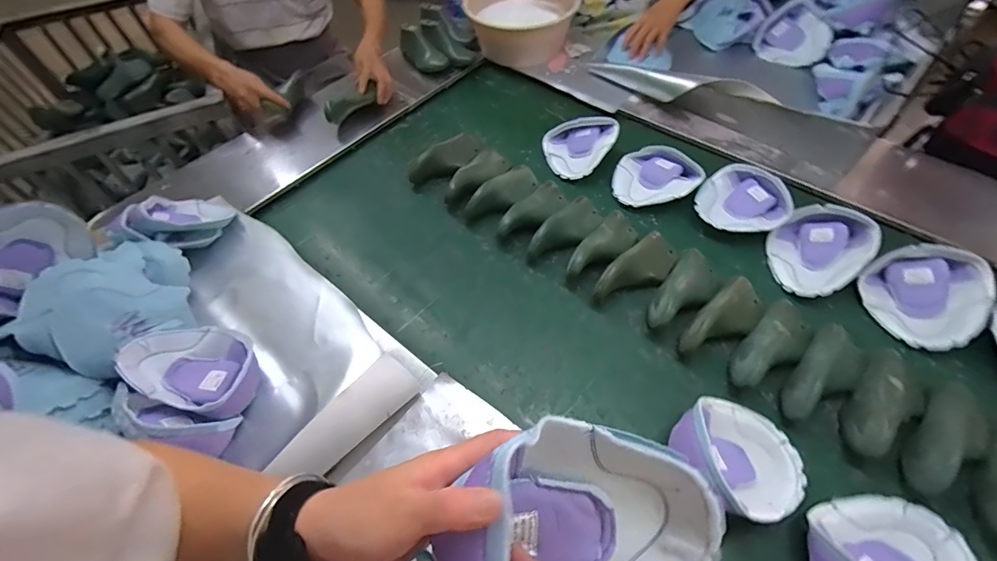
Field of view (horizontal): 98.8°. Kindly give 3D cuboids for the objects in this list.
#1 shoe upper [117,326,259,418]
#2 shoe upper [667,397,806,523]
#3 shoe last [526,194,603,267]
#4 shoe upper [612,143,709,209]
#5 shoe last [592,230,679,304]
[{"bbox_3d":[-0.437,0.119,0.616,0.173,0.077,0.124,11,57,9],"label":"shoe upper"},{"bbox_3d":[0.330,0.234,0.578,0.160,0.073,0.154,-27,58,-14],"label":"shoe upper"},{"bbox_3d":[0.133,-0.100,0.820,0.184,0.057,0.074,-40,62,-22],"label":"shoe last"},{"bbox_3d":[0.333,-0.226,0.905,0.169,0.039,0.153,3,56,7],"label":"shoe upper"},{"bbox_3d":[0.251,-0.021,0.761,0.190,0.055,0.073,-38,61,-20],"label":"shoe last"}]

